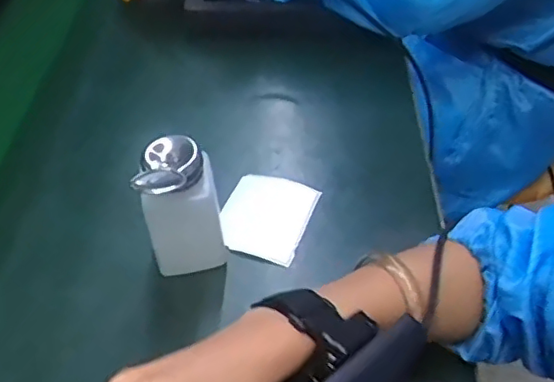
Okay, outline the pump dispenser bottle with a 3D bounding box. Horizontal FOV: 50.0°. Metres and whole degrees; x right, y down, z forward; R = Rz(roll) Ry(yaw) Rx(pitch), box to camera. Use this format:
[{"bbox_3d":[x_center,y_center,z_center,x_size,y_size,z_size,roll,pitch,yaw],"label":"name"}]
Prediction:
[{"bbox_3d":[-0.067,0.014,0.429,0.054,0.110,0.049,-9,46,-6],"label":"pump dispenser bottle"}]

